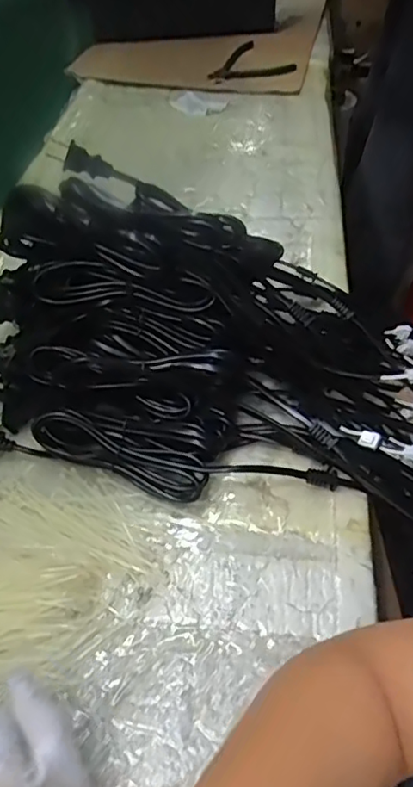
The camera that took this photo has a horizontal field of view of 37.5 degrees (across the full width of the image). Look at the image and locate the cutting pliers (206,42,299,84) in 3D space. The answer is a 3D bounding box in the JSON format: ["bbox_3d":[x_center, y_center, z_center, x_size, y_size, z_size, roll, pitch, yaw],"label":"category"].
[{"bbox_3d":[0.079,-0.571,1.051,0.144,0.032,0.102,0,46,5],"label":"cutting pliers"}]

